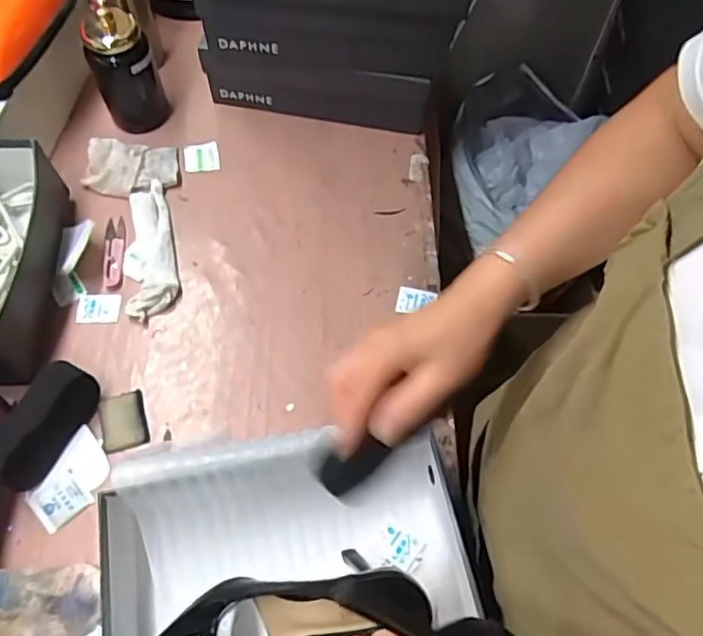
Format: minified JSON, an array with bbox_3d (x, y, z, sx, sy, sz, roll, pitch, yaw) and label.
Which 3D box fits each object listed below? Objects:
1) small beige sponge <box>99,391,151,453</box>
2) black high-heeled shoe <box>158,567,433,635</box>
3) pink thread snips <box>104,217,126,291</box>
[{"bbox_3d":[-0.243,0.109,0.638,0.047,0.011,0.061,-14,64,-10],"label":"small beige sponge"},{"bbox_3d":[-0.069,0.260,0.516,0.225,0.087,0.071,-5,63,-5],"label":"black high-heeled shoe"},{"bbox_3d":[-0.290,-0.078,0.732,0.025,0.010,0.097,-5,63,-5],"label":"pink thread snips"}]

